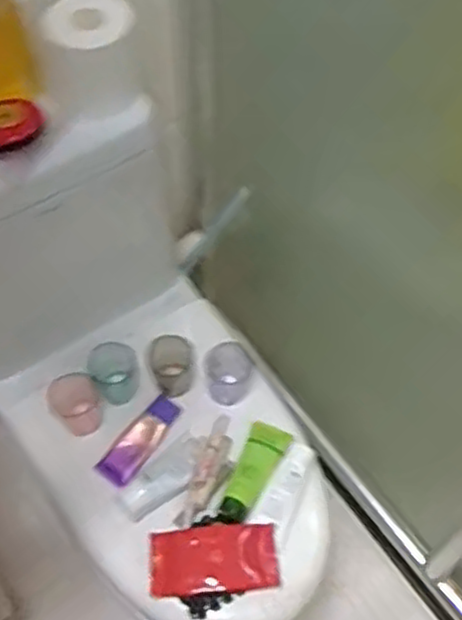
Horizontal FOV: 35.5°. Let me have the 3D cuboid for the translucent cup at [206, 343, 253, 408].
[{"bbox_3d":[-0.001,0.089,0.983,0.061,0.087,0.051,-1,57,-1],"label":"translucent cup"}]

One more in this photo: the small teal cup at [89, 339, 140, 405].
[{"bbox_3d":[-0.157,0.086,0.982,0.062,0.058,0.069,-14,58,-9],"label":"small teal cup"}]

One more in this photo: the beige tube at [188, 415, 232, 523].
[{"bbox_3d":[-0.026,0.200,0.937,0.030,0.024,0.142,16,58,10],"label":"beige tube"}]

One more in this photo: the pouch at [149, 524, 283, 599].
[{"bbox_3d":[-0.020,0.306,0.881,0.154,0.028,0.072,-5,57,-4],"label":"pouch"}]

